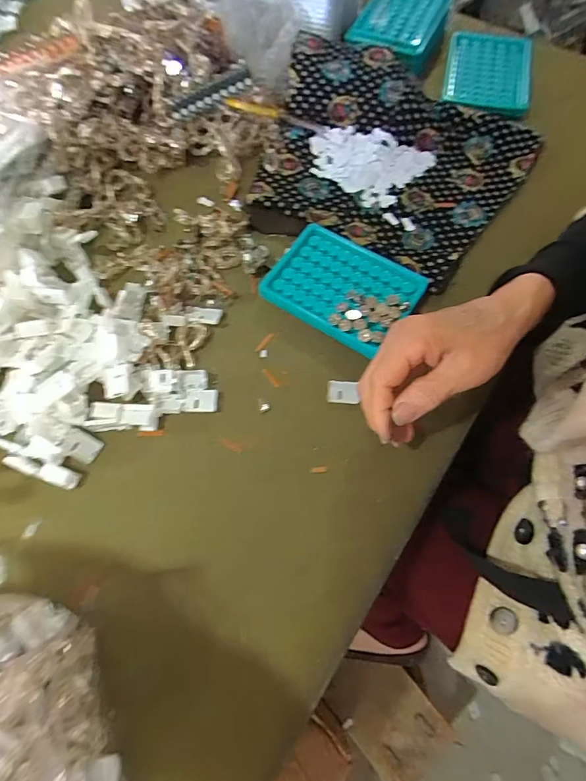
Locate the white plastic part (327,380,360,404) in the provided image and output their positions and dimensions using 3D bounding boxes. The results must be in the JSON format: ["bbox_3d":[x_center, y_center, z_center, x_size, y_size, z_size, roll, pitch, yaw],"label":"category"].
[{"bbox_3d":[0.044,0.001,0.370,0.027,0.004,0.020,1,67,1],"label":"white plastic part"}]

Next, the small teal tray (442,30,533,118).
[{"bbox_3d":[0.239,-0.392,0.509,0.097,0.013,0.147,13,67,6],"label":"small teal tray"}]

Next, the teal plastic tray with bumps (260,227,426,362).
[{"bbox_3d":[0.048,-0.100,0.401,0.133,0.021,0.101,31,70,13],"label":"teal plastic tray with bumps"}]

